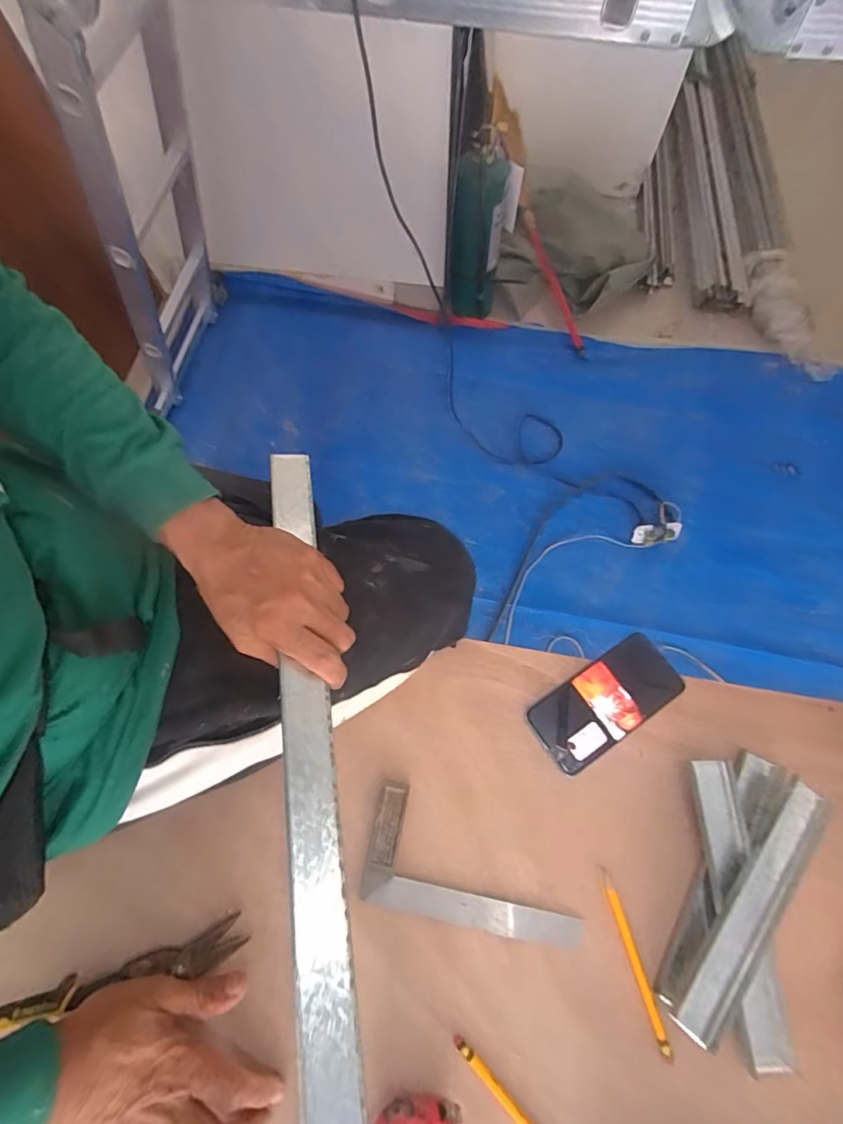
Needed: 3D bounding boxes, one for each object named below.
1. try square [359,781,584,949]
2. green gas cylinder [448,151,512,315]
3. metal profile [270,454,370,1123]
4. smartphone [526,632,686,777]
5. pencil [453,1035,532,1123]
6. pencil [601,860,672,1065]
[{"bbox_3d":[0.048,0.279,0.457,0.196,0.008,0.099,11,70,7],"label":"try square"},{"bbox_3d":[0.153,-0.882,1.384,0.130,0.413,0.099,17,70,7],"label":"green gas cylinder"},{"bbox_3d":[-0.071,0.207,0.332,0.041,0.029,0.704,-10,63,-1],"label":"metal profile"},{"bbox_3d":[0.188,0.142,0.507,0.154,0.015,0.073,-32,72,-11],"label":"smartphone"},{"bbox_3d":[0.070,0.432,0.396,0.116,0.004,0.010,43,75,15],"label":"pencil"},{"bbox_3d":[0.184,0.340,0.426,0.011,0.007,0.134,-14,69,-3],"label":"pencil"}]

